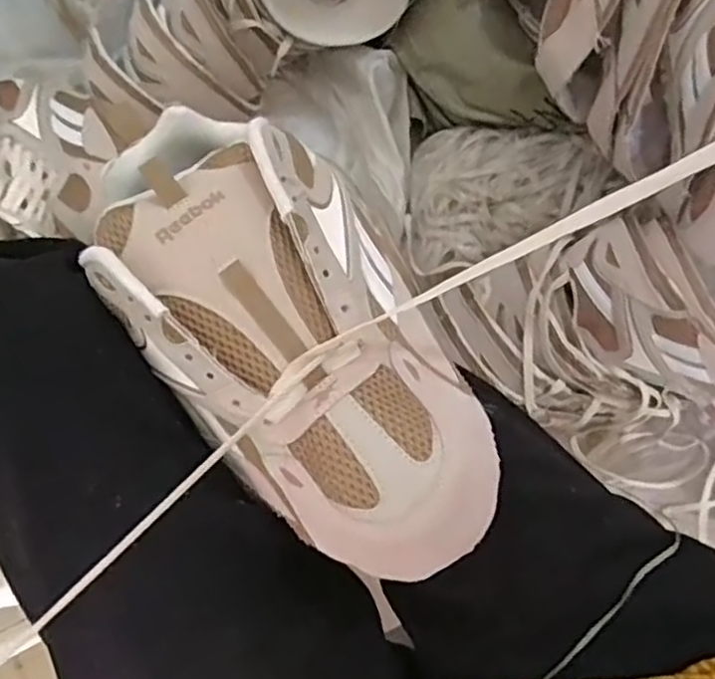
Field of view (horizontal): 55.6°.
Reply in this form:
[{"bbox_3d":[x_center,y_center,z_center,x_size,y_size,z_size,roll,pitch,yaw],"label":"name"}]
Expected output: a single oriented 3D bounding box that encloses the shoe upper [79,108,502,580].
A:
[{"bbox_3d":[-0.027,-0.009,0.311,0.124,0.050,0.239,-39,81,-10],"label":"shoe upper"}]

